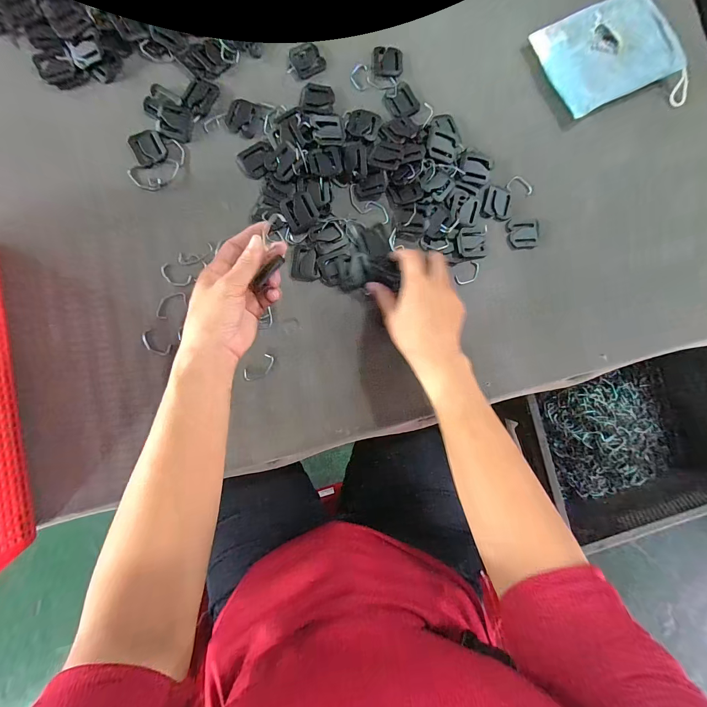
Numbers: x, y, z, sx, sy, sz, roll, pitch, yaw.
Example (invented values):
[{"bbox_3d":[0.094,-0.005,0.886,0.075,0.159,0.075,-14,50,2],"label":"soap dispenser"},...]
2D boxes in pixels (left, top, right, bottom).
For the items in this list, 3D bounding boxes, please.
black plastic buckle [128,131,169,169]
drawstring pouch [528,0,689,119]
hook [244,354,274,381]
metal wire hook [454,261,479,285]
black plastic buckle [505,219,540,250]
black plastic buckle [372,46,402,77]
[{"bbox_3d":[-0.227,-0.229,0.363,0.033,0.004,0.036,-32,89,-5],"label":"black plastic buckle"},{"bbox_3d":[0.319,-0.358,0.395,0.162,0.023,0.134,-25,88,-5],"label":"drawstring pouch"},{"bbox_3d":[-0.101,0.017,0.353,0.036,0.004,0.018,-37,89,-6],"label":"hook"},{"bbox_3d":[0.134,-0.092,0.381,0.033,0.004,0.019,-42,90,-7],"label":"metal wire hook"},{"bbox_3d":[0.204,-0.142,0.391,0.041,0.010,0.034,-5,86,-4],"label":"black plastic buckle"},{"bbox_3d":[0.041,-0.351,0.390,0.035,0.004,0.035,4,86,-3],"label":"black plastic buckle"}]

